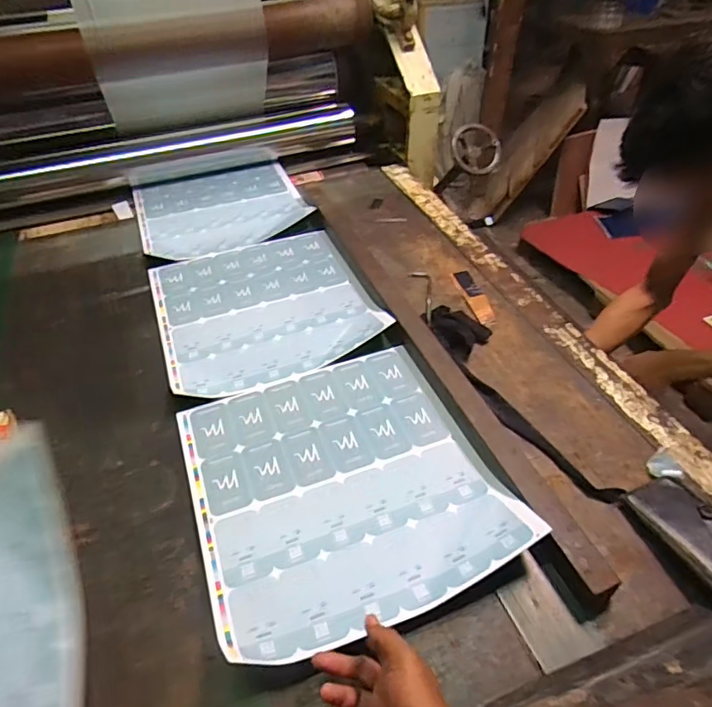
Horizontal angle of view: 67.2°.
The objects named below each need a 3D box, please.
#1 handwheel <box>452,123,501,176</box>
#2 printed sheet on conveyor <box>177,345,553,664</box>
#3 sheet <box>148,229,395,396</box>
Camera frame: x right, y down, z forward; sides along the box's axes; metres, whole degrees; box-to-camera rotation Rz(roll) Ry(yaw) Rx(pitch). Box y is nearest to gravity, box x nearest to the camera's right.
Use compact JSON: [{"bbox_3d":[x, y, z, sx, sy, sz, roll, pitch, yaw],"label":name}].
[{"bbox_3d":[0.288,-0.486,1.277,0.112,0.116,0.039,-8,16,12],"label":"handwheel"},{"bbox_3d":[-0.024,0.148,0.677,0.354,0.048,0.383,-17,45,-15],"label":"printed sheet on conveyor"},{"bbox_3d":[-0.166,-0.095,0.945,0.352,0.032,0.379,-16,45,-14],"label":"sheet"}]

